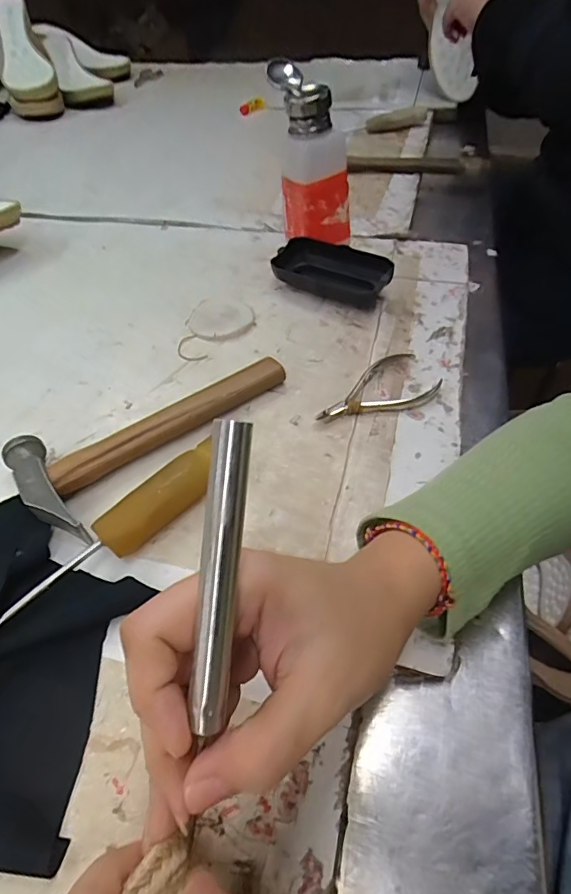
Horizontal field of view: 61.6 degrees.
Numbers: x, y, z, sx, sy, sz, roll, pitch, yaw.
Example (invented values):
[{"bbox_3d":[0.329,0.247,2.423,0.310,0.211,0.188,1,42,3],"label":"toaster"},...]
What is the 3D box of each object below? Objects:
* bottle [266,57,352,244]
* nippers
[{"bbox_3d":[0.027,-0.263,0.456,0.060,0.150,0.068,-19,51,-12],"label":"bottle"},{"bbox_3d":[0.073,-0.039,0.360,0.100,0.009,0.052,-34,55,-23],"label":"nippers"}]

